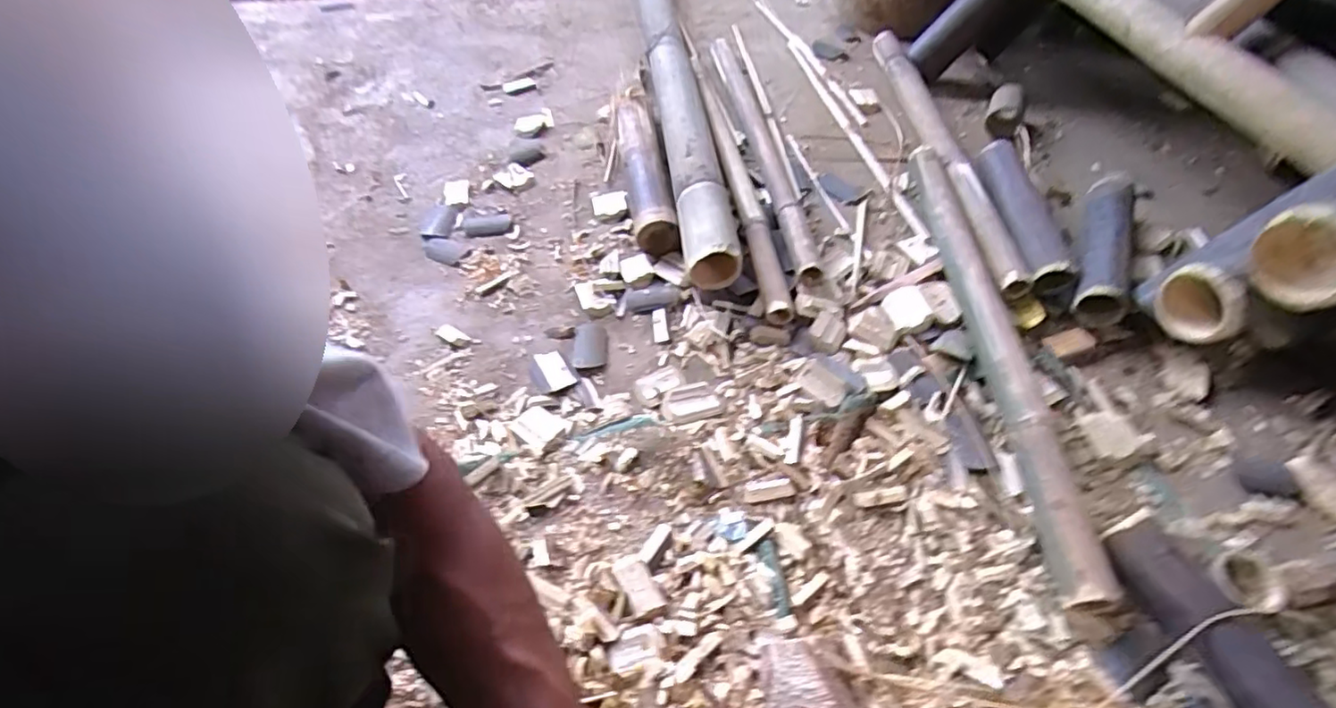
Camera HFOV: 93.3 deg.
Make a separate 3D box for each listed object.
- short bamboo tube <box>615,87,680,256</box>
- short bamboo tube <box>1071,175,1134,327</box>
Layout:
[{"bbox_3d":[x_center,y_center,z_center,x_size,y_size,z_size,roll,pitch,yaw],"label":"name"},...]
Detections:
[{"bbox_3d":[-0.041,-0.285,0.959,0.065,0.061,0.350,-8,52,-3],"label":"short bamboo tube"},{"bbox_3d":[0.569,-0.146,0.823,0.057,0.060,0.271,19,55,17],"label":"short bamboo tube"}]

